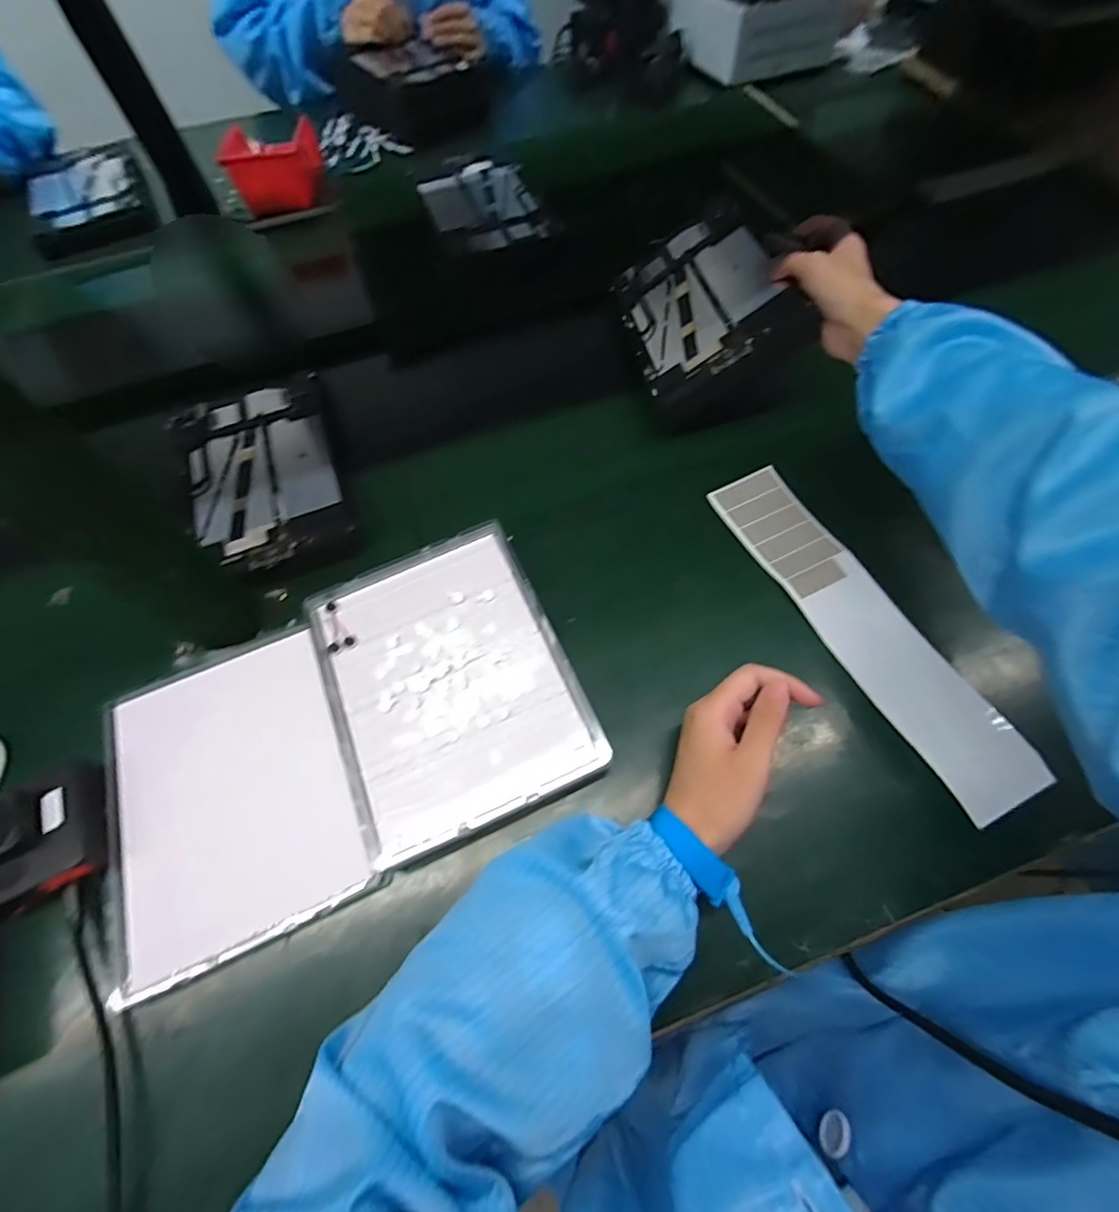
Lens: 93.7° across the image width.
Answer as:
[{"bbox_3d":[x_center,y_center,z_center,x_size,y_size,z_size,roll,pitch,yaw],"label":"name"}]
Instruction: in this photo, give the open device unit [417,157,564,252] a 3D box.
[{"bbox_3d":[-0.099,-0.526,0.691,0.139,0.019,0.210,-19,62,-8],"label":"open device unit"}]

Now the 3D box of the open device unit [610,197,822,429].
[{"bbox_3d":[0.146,-0.302,0.537,0.147,0.031,0.264,-29,53,28],"label":"open device unit"}]

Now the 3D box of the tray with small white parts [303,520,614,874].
[{"bbox_3d":[-0.082,0.056,0.395,0.166,0.033,0.219,-23,64,-9],"label":"tray with small white parts"}]

